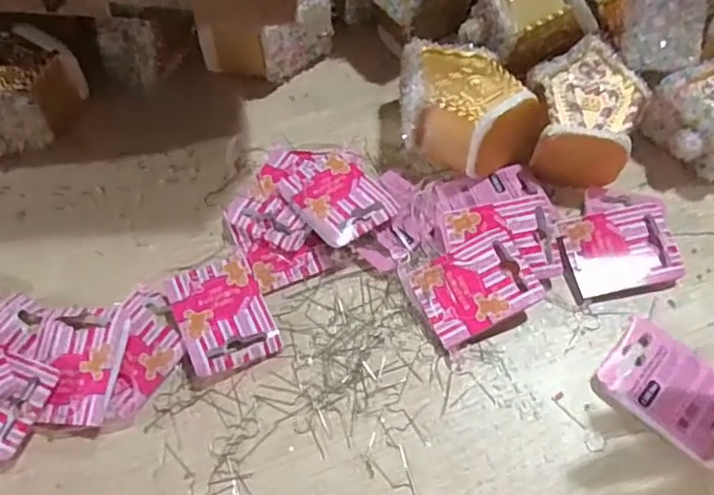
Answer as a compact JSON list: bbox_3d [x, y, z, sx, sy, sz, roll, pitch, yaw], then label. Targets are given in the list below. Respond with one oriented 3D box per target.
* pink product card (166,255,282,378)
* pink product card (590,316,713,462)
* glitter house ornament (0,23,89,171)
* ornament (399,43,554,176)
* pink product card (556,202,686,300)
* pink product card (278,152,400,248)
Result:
[{"bbox_3d":[-0.069,0.035,0.320,0.044,0.012,0.058,-22,63,-11],"label":"pink product card"},{"bbox_3d":[0.154,0.068,0.304,0.062,0.008,0.048,39,68,20],"label":"pink product card"},{"bbox_3d":[-0.205,-0.091,0.375,0.070,0.047,0.074,-2,61,0],"label":"glitter house ornament"},{"bbox_3d":[0.058,-0.082,0.363,0.068,0.044,0.087,-30,65,-15],"label":"ornament"},{"bbox_3d":[0.145,0.001,0.338,0.060,0.005,0.045,-13,78,-2],"label":"pink product card"},{"bbox_3d":[-0.011,-0.029,0.348,0.047,0.007,0.061,-29,58,-22],"label":"pink product card"}]

